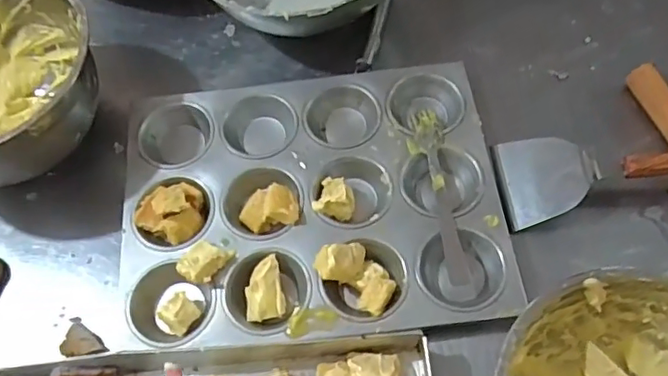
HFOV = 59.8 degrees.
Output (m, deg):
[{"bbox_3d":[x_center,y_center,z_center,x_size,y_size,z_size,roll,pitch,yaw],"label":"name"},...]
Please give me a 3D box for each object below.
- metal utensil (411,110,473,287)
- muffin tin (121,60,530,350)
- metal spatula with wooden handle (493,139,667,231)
[{"bbox_3d":[0.096,-0.001,0.514,0.022,0.011,0.185,-8,61,0],"label":"metal utensil"},{"bbox_3d":[-0.023,0.007,0.523,0.329,0.031,0.247,-6,61,1],"label":"muffin tin"},{"bbox_3d":[0.261,-0.019,0.524,0.213,0.042,0.087,-5,61,2],"label":"metal spatula with wooden handle"}]

